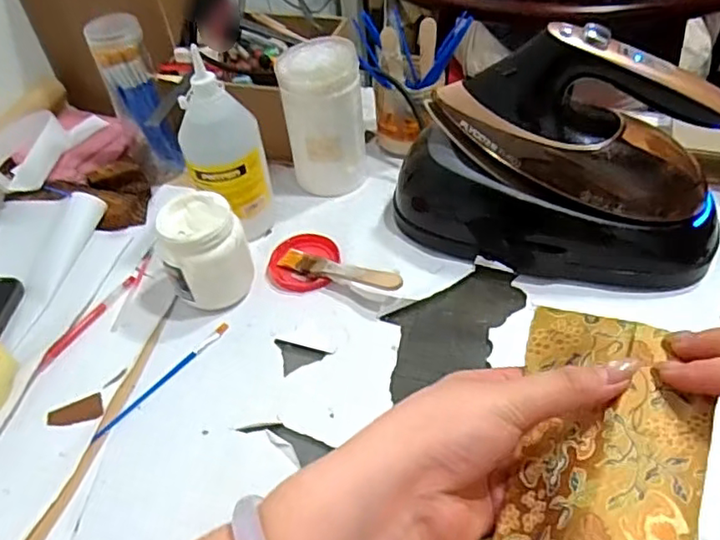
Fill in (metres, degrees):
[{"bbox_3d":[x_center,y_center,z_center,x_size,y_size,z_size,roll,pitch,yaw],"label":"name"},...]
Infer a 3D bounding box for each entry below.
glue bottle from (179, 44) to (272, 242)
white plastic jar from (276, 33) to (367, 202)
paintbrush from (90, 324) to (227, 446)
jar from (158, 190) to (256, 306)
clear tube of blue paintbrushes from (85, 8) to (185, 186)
[{"bbox_3d":[-0.133,-0.108,0.595,0.065,0.169,0.075,14,50,19],"label":"glue bottle"},{"bbox_3d":[-0.038,-0.164,0.656,0.083,0.148,0.088,-8,46,-1],"label":"white plastic jar"},{"bbox_3d":[-0.170,0.095,0.526,0.010,0.004,0.143,29,56,29],"label":"paintbrush"},{"bbox_3d":[-0.144,-0.018,0.567,0.077,0.087,0.079,-19,47,-11],"label":"jar"},{"bbox_3d":[-0.249,-0.188,0.686,0.052,0.187,0.043,-24,48,-15],"label":"clear tube of blue paintbrushes"}]

